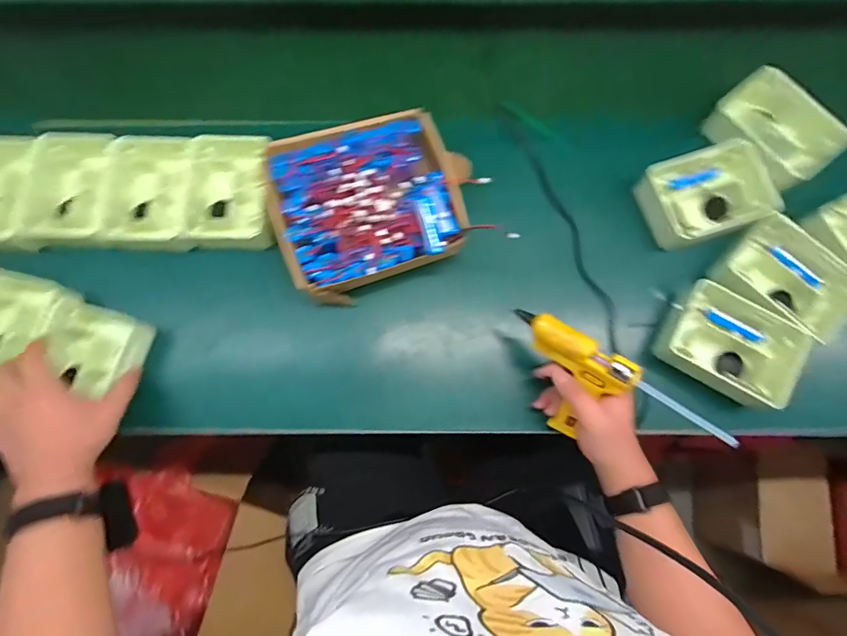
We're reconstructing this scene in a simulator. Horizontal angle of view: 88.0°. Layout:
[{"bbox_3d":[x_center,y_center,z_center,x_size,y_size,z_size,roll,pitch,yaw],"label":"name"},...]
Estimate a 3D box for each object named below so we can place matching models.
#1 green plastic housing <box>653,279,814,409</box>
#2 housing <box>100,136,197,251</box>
[{"bbox_3d":[0.377,0.033,0.552,0.160,0.051,0.112,31,78,7],"label":"green plastic housing"},{"bbox_3d":[-0.361,-0.162,0.595,0.105,0.061,0.148,0,76,0],"label":"housing"}]

